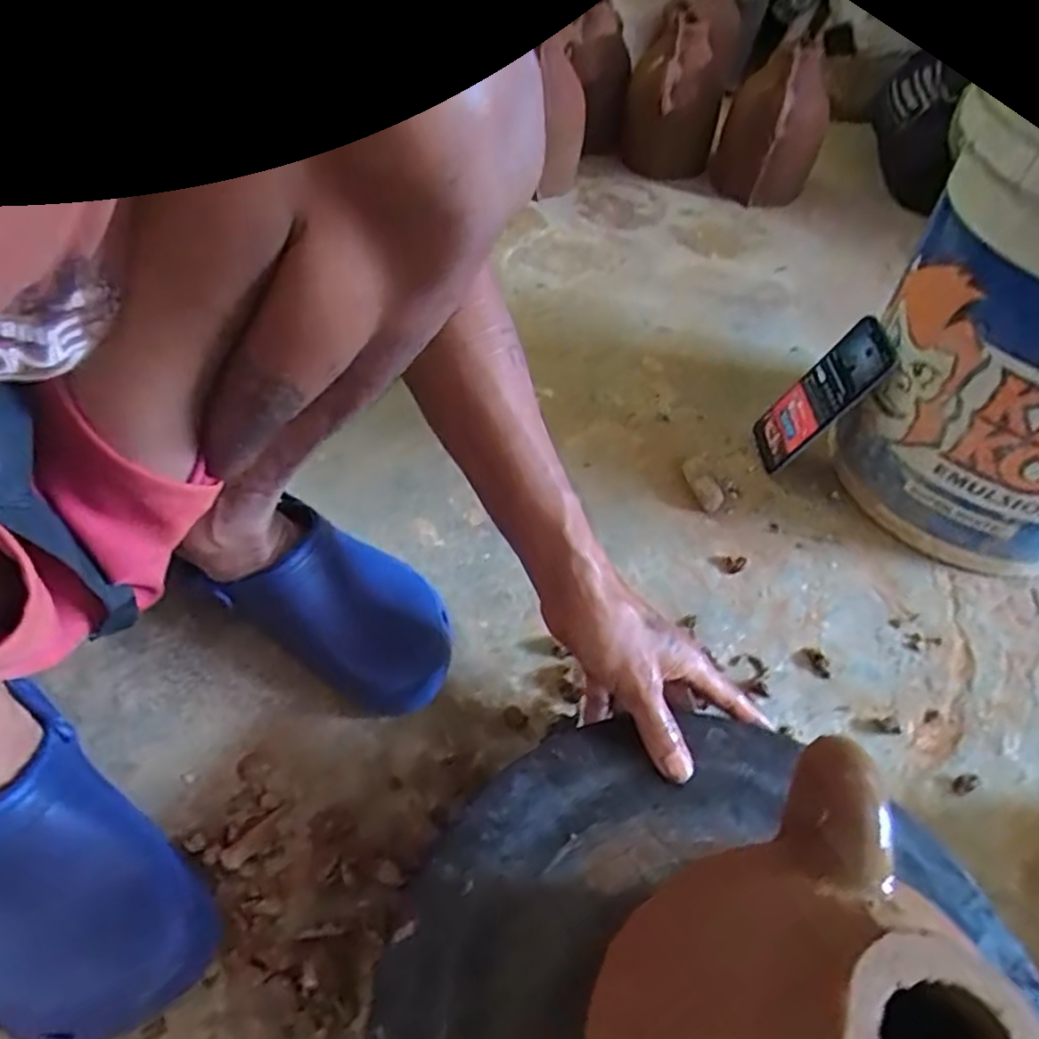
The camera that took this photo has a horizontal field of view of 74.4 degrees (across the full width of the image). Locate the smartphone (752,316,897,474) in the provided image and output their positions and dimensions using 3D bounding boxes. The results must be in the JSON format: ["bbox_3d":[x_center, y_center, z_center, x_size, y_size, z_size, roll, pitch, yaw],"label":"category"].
[{"bbox_3d":[0.296,-0.119,0.677,0.014,0.158,0.090,23,45,-19],"label":"smartphone"}]

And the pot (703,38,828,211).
[{"bbox_3d":[0.382,-0.593,1.029,0.149,0.179,0.176,18,52,10],"label":"pot"}]

